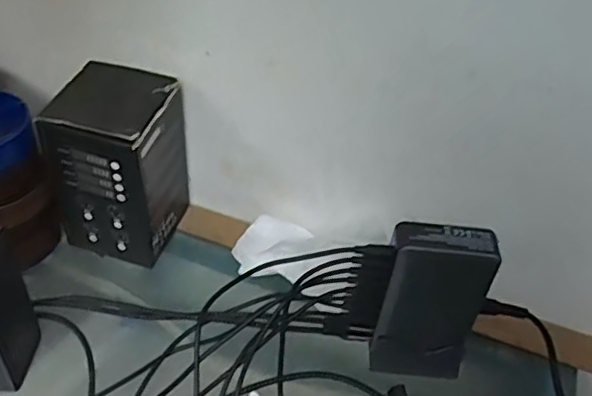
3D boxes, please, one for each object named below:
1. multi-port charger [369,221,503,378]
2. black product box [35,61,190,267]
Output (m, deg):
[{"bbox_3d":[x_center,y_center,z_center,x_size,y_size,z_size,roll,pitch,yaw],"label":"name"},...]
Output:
[{"bbox_3d":[0.101,0.078,0.461,0.073,0.134,0.033,8,43,3],"label":"multi-port charger"},{"bbox_3d":[-0.148,-0.029,0.534,0.087,0.143,0.100,13,44,7],"label":"black product box"}]

